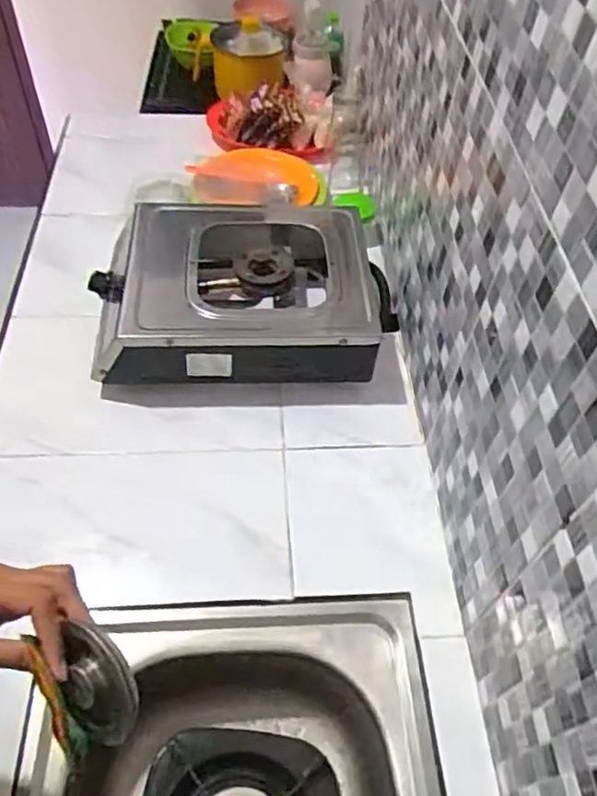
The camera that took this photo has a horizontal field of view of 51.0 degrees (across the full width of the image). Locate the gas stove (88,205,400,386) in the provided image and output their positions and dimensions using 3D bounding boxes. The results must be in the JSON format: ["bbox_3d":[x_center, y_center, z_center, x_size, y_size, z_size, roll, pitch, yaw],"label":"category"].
[{"bbox_3d":[-0.079,-0.149,0.908,0.403,0.129,0.284,0,53,-5],"label":"gas stove"}]

